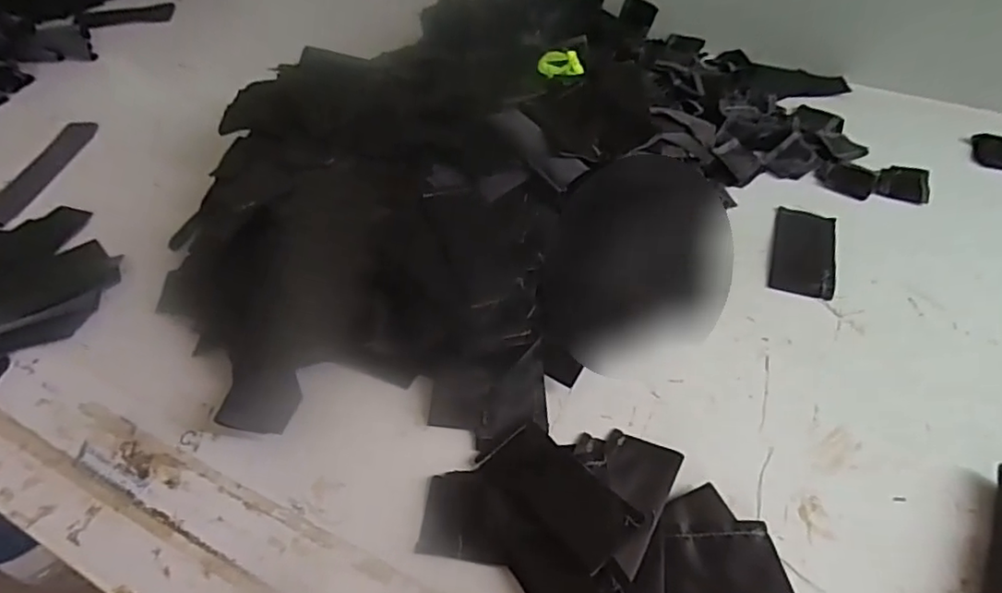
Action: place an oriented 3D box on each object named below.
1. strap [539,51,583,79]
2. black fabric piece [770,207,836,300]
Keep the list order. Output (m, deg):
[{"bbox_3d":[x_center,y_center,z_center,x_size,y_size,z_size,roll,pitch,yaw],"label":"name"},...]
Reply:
[{"bbox_3d":[0.070,-0.272,0.695,0.052,0.025,0.027,6,49,8],"label":"strap"},{"bbox_3d":[0.289,-0.045,0.569,0.055,0.004,0.112,15,51,15],"label":"black fabric piece"}]

